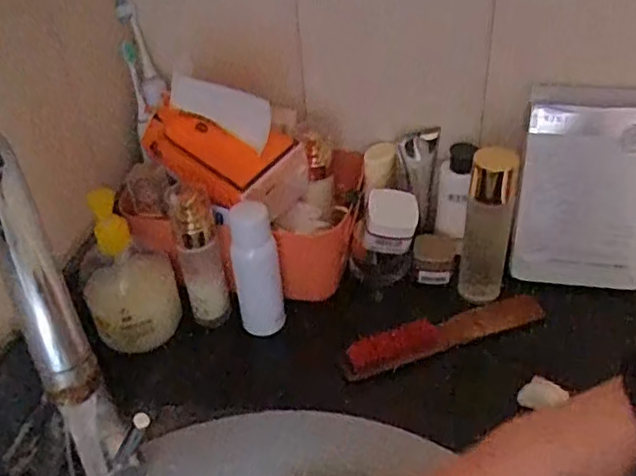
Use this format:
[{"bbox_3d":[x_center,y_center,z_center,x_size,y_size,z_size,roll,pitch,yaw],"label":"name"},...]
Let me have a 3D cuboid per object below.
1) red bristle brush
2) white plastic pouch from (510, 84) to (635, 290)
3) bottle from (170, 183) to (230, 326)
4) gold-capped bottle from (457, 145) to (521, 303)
[{"bbox_3d":[0.125,0.087,0.614,0.210,0.018,0.035,-16,40,-14],"label":"red bristle brush"},{"bbox_3d":[0.269,-0.049,0.641,0.126,0.198,0.038,6,18,12],"label":"white plastic pouch"},{"bbox_3d":[-0.115,0.017,0.627,0.042,0.145,0.045,-12,39,-9],"label":"bottle"},{"bbox_3d":[0.163,-0.015,0.610,0.043,0.161,0.032,12,41,20],"label":"gold-capped bottle"}]

